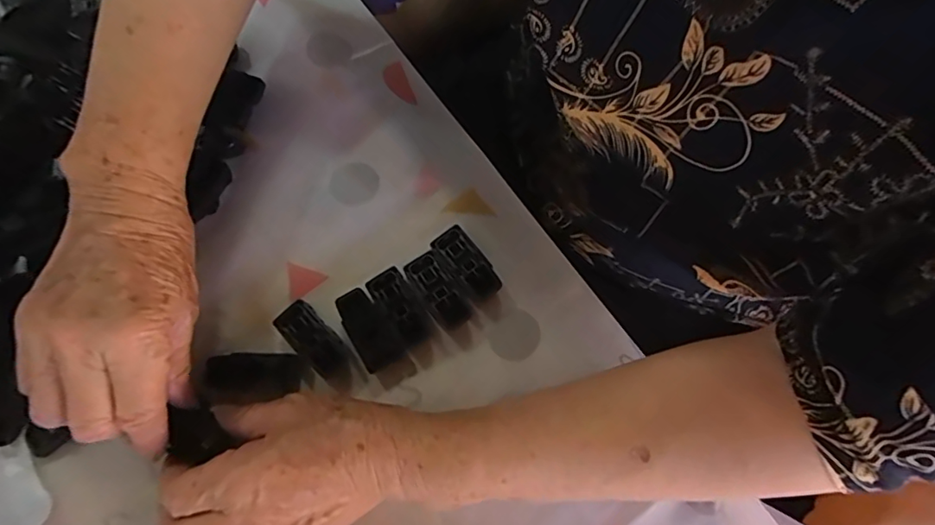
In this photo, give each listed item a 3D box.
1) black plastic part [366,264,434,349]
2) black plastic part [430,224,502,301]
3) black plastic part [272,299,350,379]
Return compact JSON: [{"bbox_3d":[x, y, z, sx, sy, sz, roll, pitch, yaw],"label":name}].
[{"bbox_3d":[-0.041,0.029,0.319,0.023,0.017,0.048,-34,79,-9],"label":"black plastic part"},{"bbox_3d":[0.001,0.002,0.326,0.021,0.019,0.050,-40,79,-10],"label":"black plastic part"},{"bbox_3d":[-0.093,0.048,0.313,0.023,0.014,0.049,-44,80,-10],"label":"black plastic part"}]

